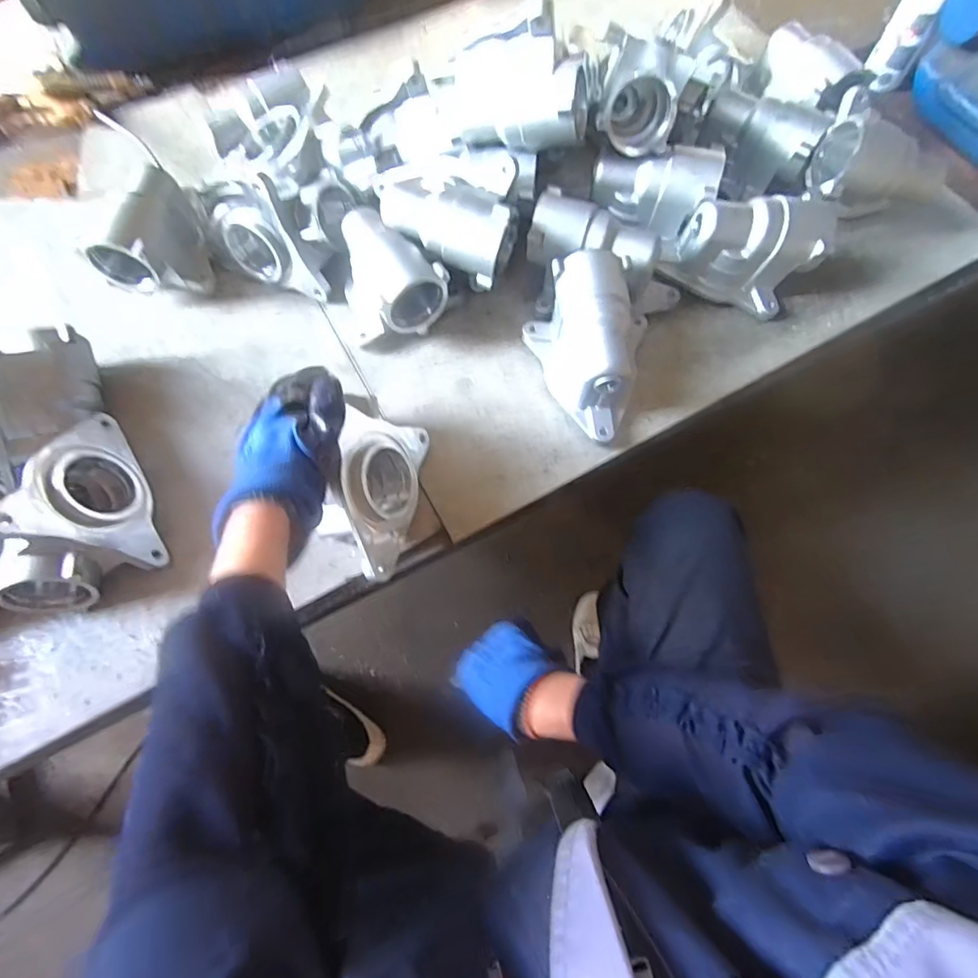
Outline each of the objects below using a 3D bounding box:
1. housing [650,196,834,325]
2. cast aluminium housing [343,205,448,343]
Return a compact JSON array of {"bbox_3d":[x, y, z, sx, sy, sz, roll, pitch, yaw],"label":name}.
[{"bbox_3d":[0.286,-0.264,0.580,0.155,0.093,0.090,19,71,7],"label":"housing"},{"bbox_3d":[-0.119,-0.228,0.574,0.101,0.092,0.137,-33,73,-11],"label":"cast aluminium housing"}]

